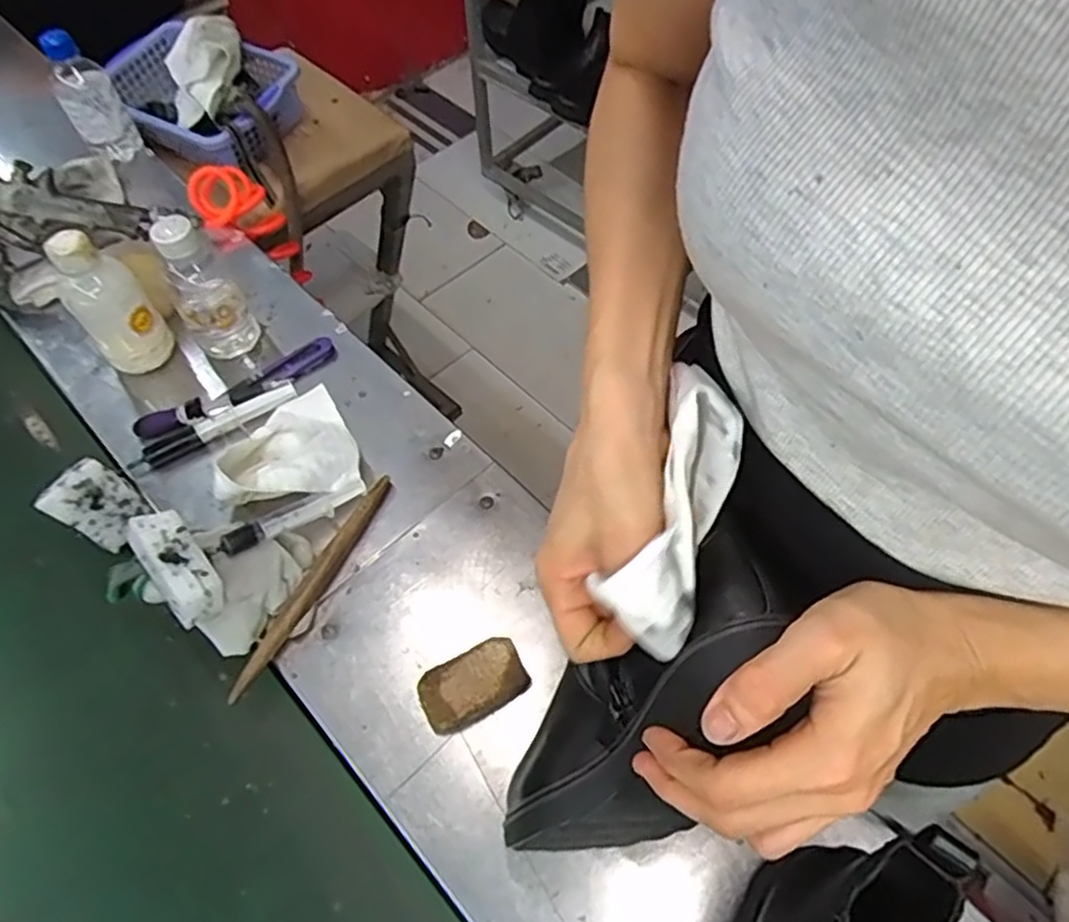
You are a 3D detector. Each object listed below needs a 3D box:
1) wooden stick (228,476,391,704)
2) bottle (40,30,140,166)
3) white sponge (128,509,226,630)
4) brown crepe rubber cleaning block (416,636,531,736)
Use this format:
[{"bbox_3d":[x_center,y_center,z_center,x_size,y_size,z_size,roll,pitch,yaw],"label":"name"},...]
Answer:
[{"bbox_3d":[-0.164,0.089,0.530,0.018,0.013,0.191,25,61,14],"label":"wooden stick"},{"bbox_3d":[-0.484,-0.396,0.767,0.058,0.135,0.053,-28,63,-15],"label":"bottle"},{"bbox_3d":[-0.245,0.071,0.484,0.036,0.022,0.079,-33,89,-19],"label":"white sponge"},{"bbox_3d":[-0.043,0.155,0.491,0.073,0.018,0.043,-24,61,-15],"label":"brown crepe rubber cleaning block"}]

